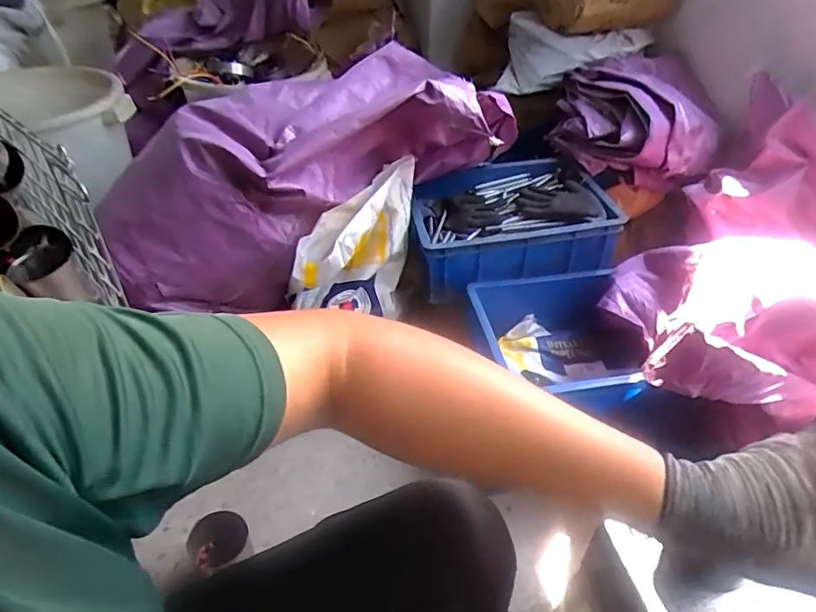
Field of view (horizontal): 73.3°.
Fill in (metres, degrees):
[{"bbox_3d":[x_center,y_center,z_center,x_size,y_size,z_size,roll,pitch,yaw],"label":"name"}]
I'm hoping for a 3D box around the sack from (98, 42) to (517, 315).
[{"bbox_3d":[-0.173,-0.264,1.023,0.758,0.268,0.274,-21,44,-5],"label":"sack"}]

